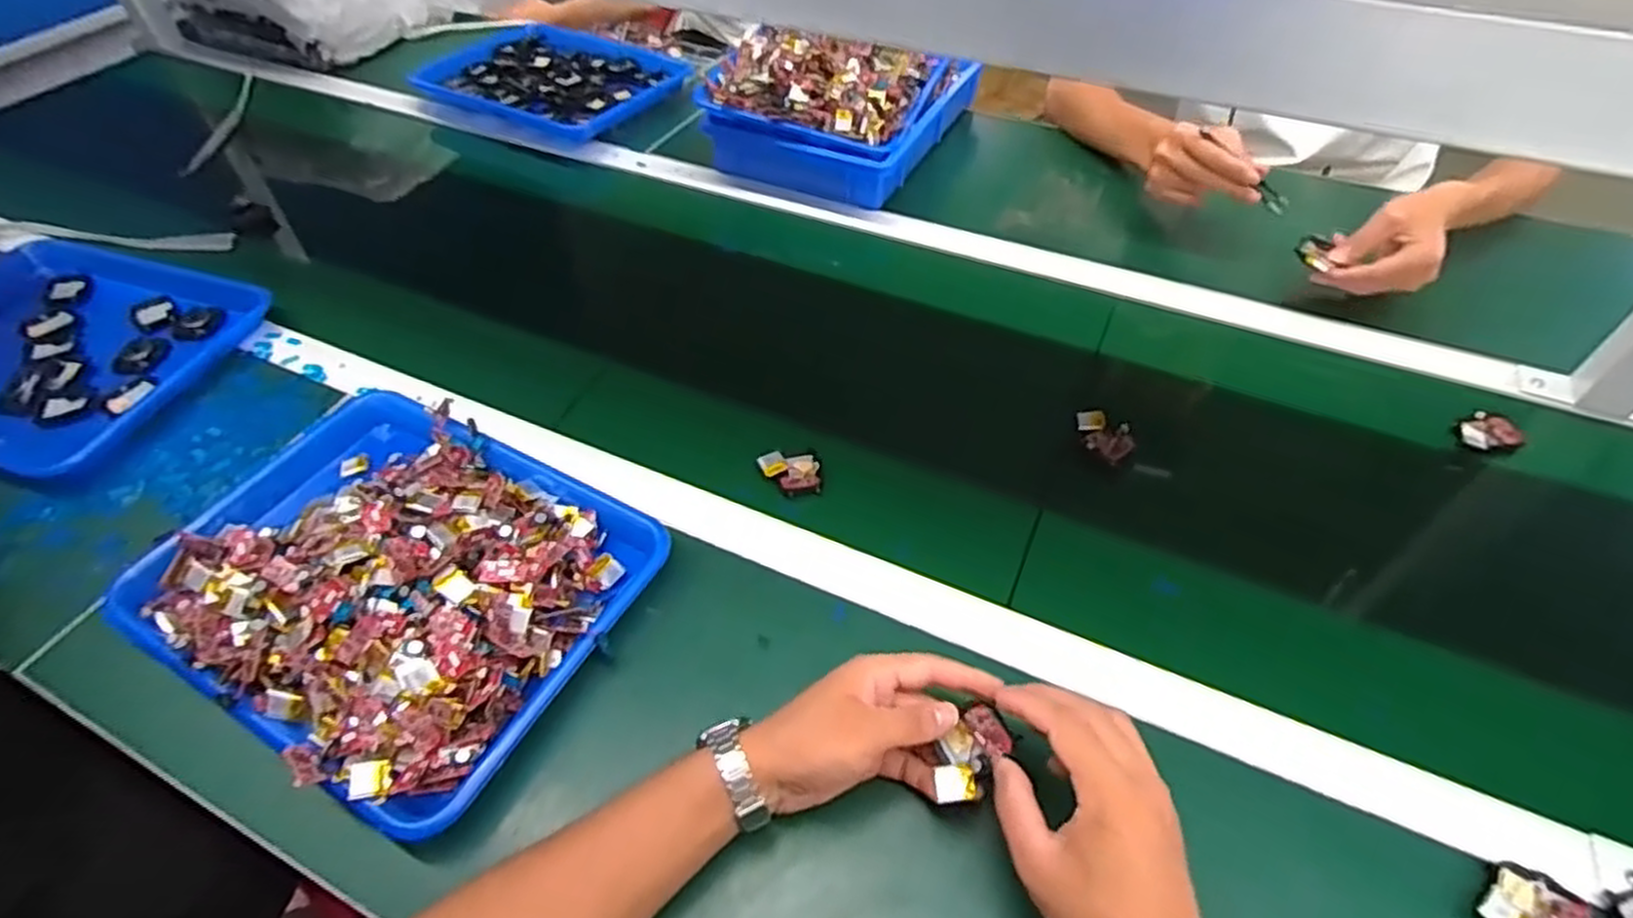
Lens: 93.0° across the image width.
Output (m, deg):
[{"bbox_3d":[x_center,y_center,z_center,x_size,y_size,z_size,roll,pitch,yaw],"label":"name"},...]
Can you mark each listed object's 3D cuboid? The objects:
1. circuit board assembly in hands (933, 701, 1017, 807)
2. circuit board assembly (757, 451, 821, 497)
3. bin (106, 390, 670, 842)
[{"bbox_3d":[0.087,0.167,0.436,0.030,0.019,0.054,33,89,23],"label":"circuit board assembly in hands"},{"bbox_3d":[-0.022,0.012,0.636,0.048,0.007,0.040,-1,58,-15],"label":"circuit board assembly"},{"bbox_3d":[-0.309,0.075,0.562,0.339,0.066,0.256,24,54,20],"label":"bin"}]

